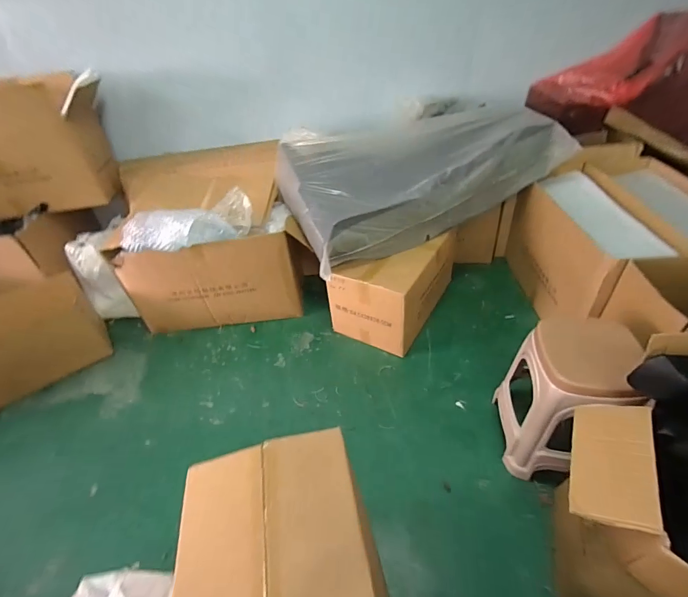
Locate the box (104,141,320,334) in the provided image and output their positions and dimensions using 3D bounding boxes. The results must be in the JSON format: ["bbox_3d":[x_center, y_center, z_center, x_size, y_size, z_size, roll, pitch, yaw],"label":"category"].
[{"bbox_3d":[-0.624,-0.304,1.864,0.818,0.675,0.622,-11,41,-5],"label":"box"}]

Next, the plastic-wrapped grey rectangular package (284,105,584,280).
[{"bbox_3d":[0.330,-0.624,1.781,1.215,0.371,0.664,-18,42,-13],"label":"plastic-wrapped grey rectangular package"}]

